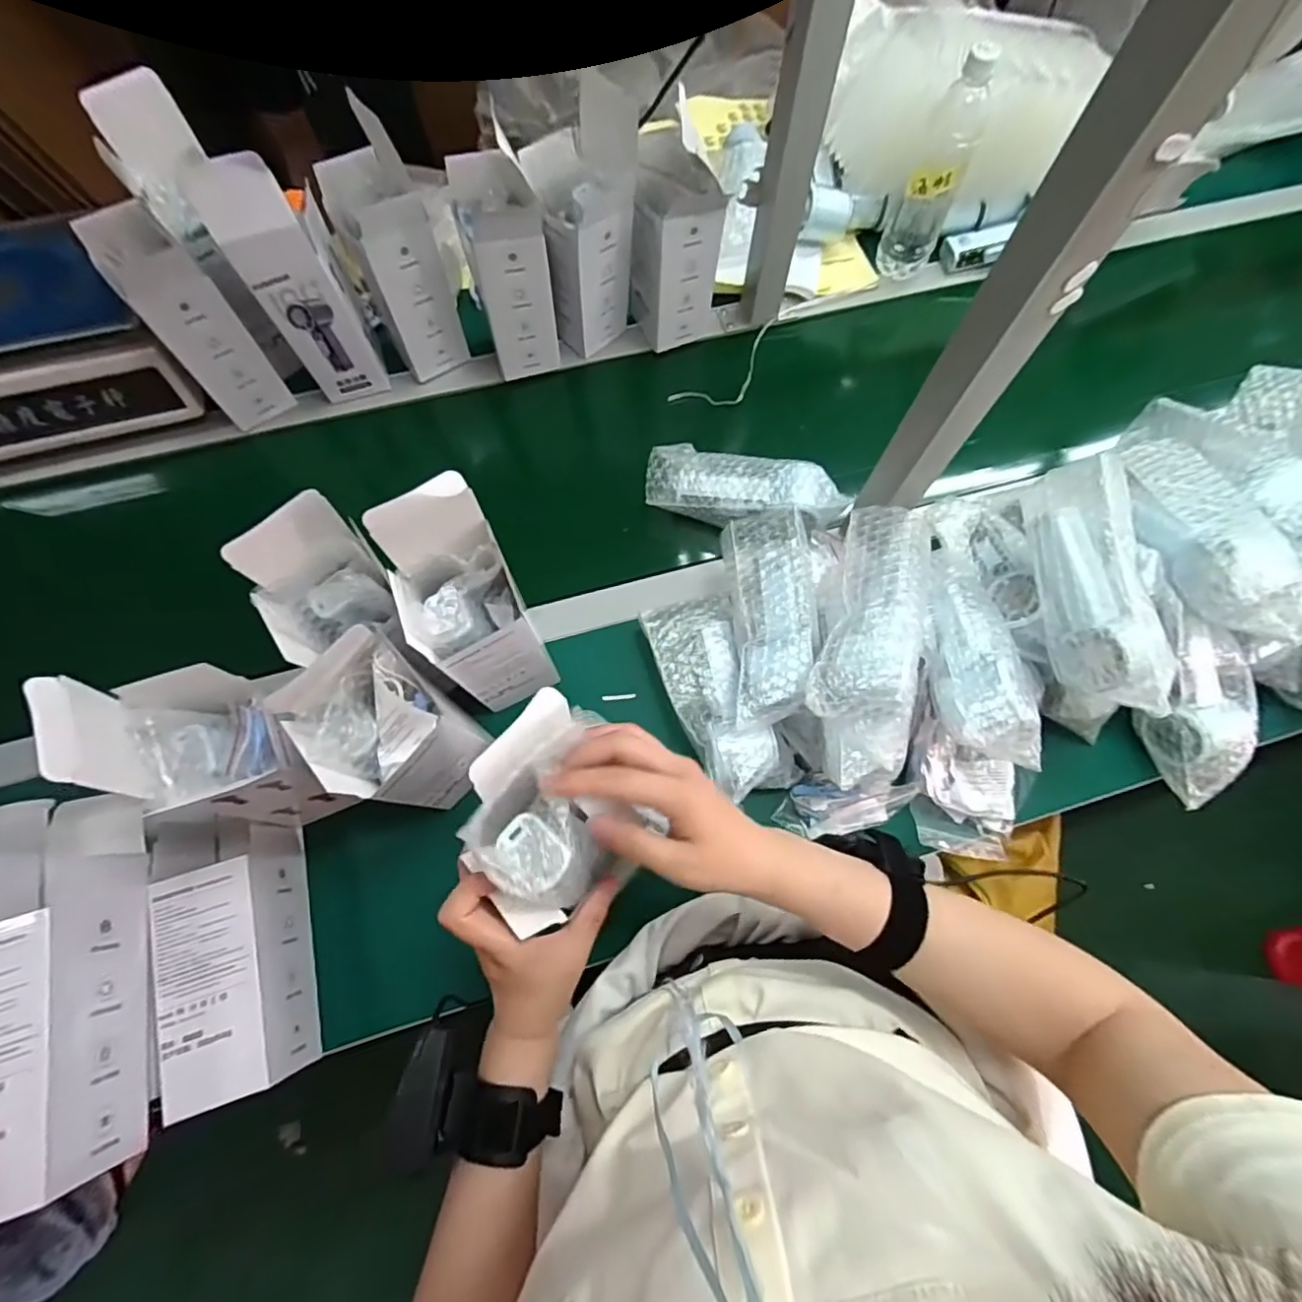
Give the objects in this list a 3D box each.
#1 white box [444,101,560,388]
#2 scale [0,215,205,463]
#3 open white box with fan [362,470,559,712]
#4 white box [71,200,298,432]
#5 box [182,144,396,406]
[{"bbox_3d":[-0.153,-0.409,0.627,0.083,0.197,0.089,-12,72,-5],"label":"white box"},{"bbox_3d":[-0.658,-0.336,0.625,0.282,0.105,0.210,-16,72,-6],"label":"scale"},{"bbox_3d":[-0.139,-0.025,0.466,0.076,0.232,0.095,-19,73,-7],"label":"open white box with fan"},{"bbox_3d":[-0.466,-0.333,0.596,0.073,0.189,0.081,-42,77,-13],"label":"white box"},{"bbox_3d":[-0.352,-0.376,0.592,0.084,0.242,0.073,-21,73,-8],"label":"box"}]

